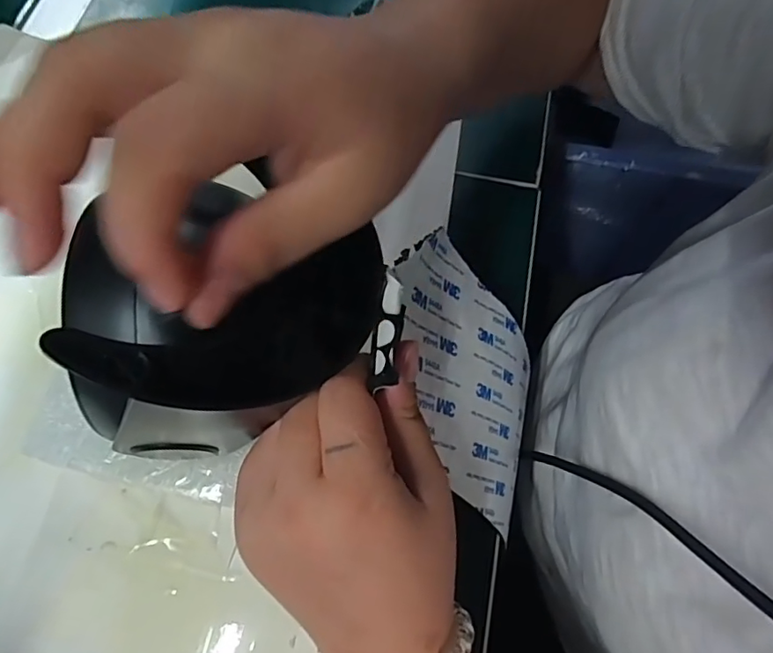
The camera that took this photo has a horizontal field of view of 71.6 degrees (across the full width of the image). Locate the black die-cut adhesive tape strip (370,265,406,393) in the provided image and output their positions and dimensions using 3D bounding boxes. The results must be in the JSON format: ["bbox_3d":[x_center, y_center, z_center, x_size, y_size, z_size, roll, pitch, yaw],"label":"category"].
[{"bbox_3d":[0.001,-0.001,0.184,0.011,0.006,0.042,2,67,1],"label":"black die-cut adhesive tape strip"}]

